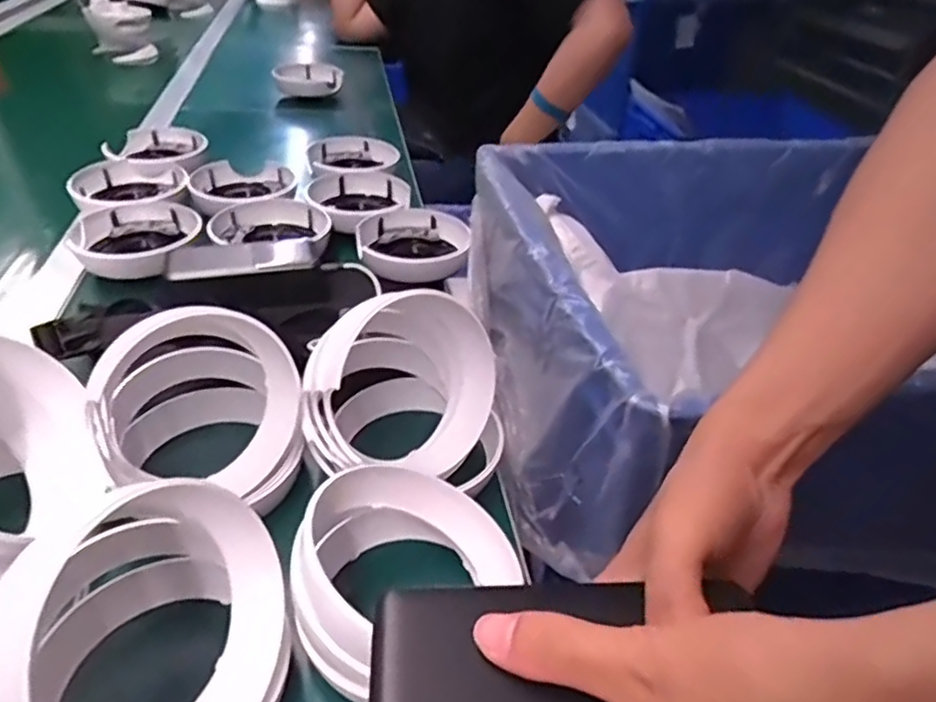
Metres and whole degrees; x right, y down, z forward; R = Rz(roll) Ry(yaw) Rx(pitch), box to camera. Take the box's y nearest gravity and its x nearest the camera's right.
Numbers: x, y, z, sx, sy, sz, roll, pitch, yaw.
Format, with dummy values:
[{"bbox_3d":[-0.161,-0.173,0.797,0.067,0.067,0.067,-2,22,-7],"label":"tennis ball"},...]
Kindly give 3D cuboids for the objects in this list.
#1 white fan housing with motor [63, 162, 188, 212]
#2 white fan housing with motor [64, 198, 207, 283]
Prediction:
[{"bbox_3d":[-0.370,-0.174,0.709,0.113,0.034,0.130,-11,39,-20],"label":"white fan housing with motor"},{"bbox_3d":[-0.323,-0.110,0.629,0.112,0.036,0.107,-11,39,-20],"label":"white fan housing with motor"}]

